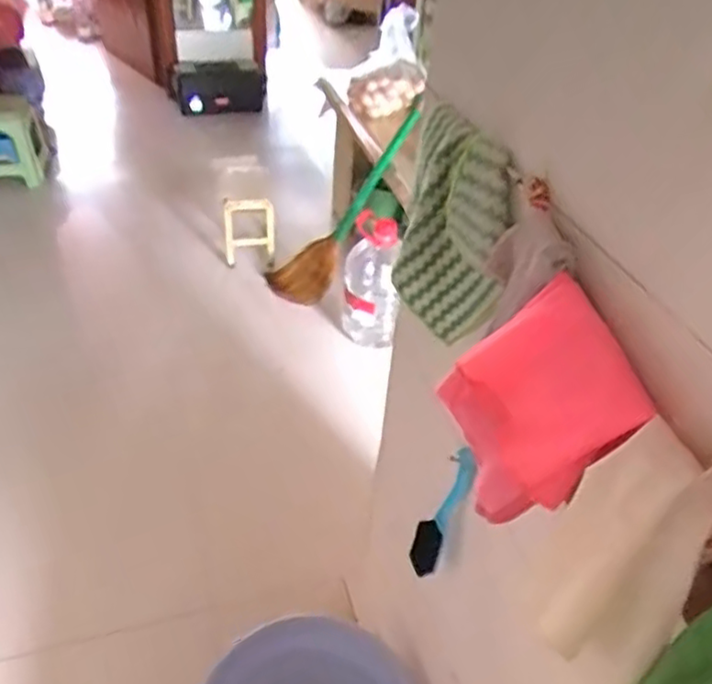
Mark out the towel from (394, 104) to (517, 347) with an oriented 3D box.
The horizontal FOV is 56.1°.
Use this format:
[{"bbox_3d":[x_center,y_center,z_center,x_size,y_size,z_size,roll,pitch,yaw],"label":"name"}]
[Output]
[{"bbox_3d":[0.094,-0.103,0.654,0.092,0.205,0.146,7,39,2],"label":"towel"}]

